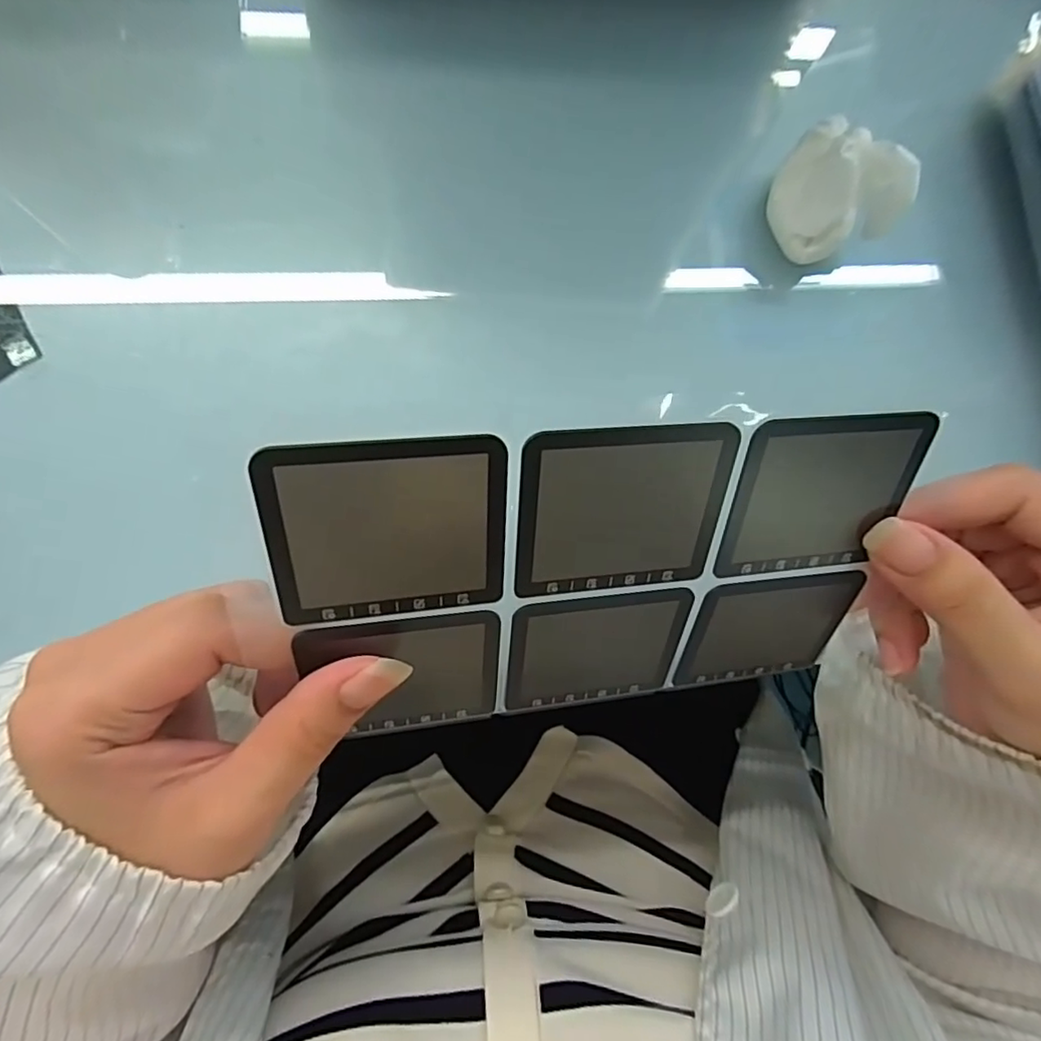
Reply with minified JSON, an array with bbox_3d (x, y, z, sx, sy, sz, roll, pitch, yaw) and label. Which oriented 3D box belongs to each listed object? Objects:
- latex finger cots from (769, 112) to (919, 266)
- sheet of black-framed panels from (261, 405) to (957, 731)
[{"bbox_3d":[0.144,-0.144,0.272,0.058,0.045,0.043,32,82,-2],"label":"latex finger cots"},{"bbox_3d":[0.025,0.019,0.170,0.169,0.007,0.101,-5,127,-12],"label":"sheet of black-framed panels"}]

